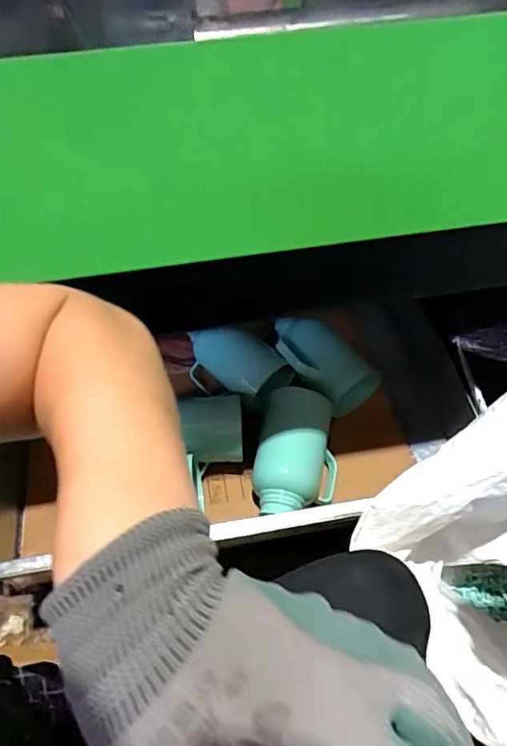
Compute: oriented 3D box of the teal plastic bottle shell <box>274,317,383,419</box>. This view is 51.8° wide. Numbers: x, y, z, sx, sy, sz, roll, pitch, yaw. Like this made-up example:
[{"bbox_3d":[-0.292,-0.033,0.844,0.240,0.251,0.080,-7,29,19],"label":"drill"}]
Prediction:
[{"bbox_3d":[0.141,-0.019,1.067,0.227,0.108,0.105,44,47,7],"label":"teal plastic bottle shell"}]

